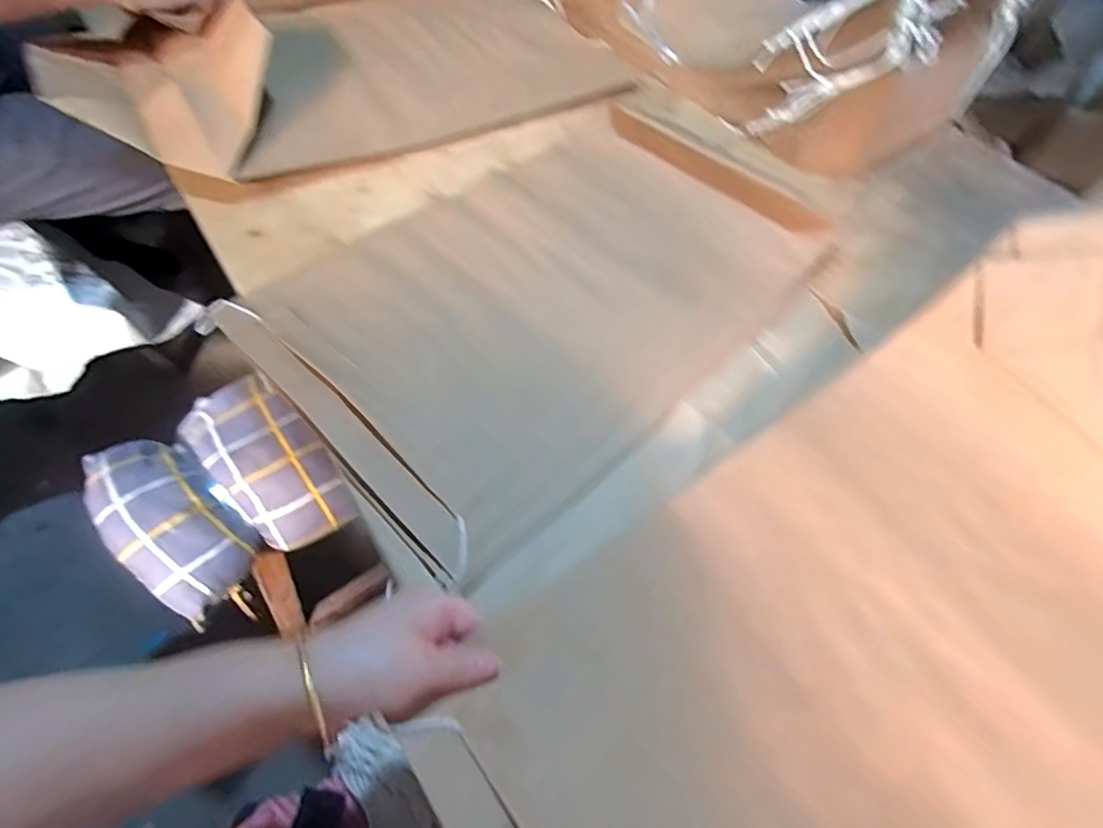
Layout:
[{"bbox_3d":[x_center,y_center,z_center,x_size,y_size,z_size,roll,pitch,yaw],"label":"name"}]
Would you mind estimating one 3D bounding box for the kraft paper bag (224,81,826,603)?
[{"bbox_3d":[0.026,-0.165,0.627,0.373,0.029,0.645,39,61,20],"label":"kraft paper bag"}]

